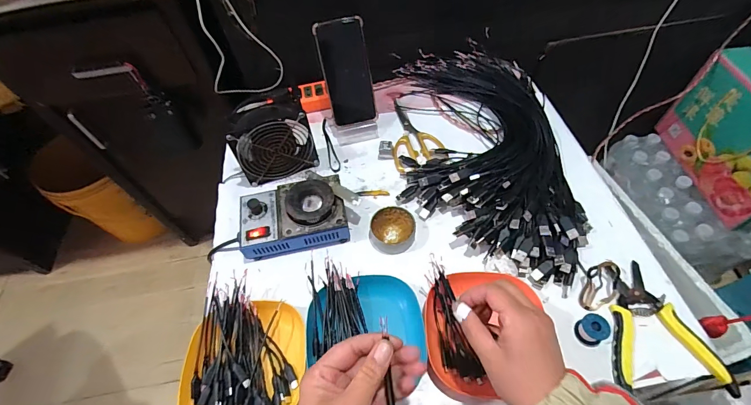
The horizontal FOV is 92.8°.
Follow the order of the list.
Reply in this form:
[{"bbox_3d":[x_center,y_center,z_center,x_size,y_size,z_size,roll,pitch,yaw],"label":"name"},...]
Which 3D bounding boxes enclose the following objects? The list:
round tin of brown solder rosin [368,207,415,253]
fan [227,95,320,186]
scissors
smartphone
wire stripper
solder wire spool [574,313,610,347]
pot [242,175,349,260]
[{"bbox_3d":[0.025,0.040,0.517,0.064,0.026,0.065,-2,57,3],"label":"round tin of brown solder rosin"},{"bbox_3d":[-0.161,-0.095,0.562,0.118,0.122,0.053,-20,58,-9],"label":"fan"},{"bbox_3d":[0.052,-0.125,0.635,0.087,0.010,0.163,-21,58,-10],"label":"scissors"},{"bbox_3d":[-0.046,-0.213,0.597,0.076,0.165,0.009,-14,25,-5],"label":"smartphone"},{"bbox_3d":[0.327,0.143,0.428,0.114,0.020,0.147,-1,57,3],"label":"wire stripper"},{"bbox_3d":[0.255,0.150,0.422,0.029,0.028,0.029,-2,57,3],"label":"solder wire spool"},{"bbox_3d":[-0.119,0.019,0.521,0.150,0.065,0.105,-11,57,-3],"label":"pot"}]

